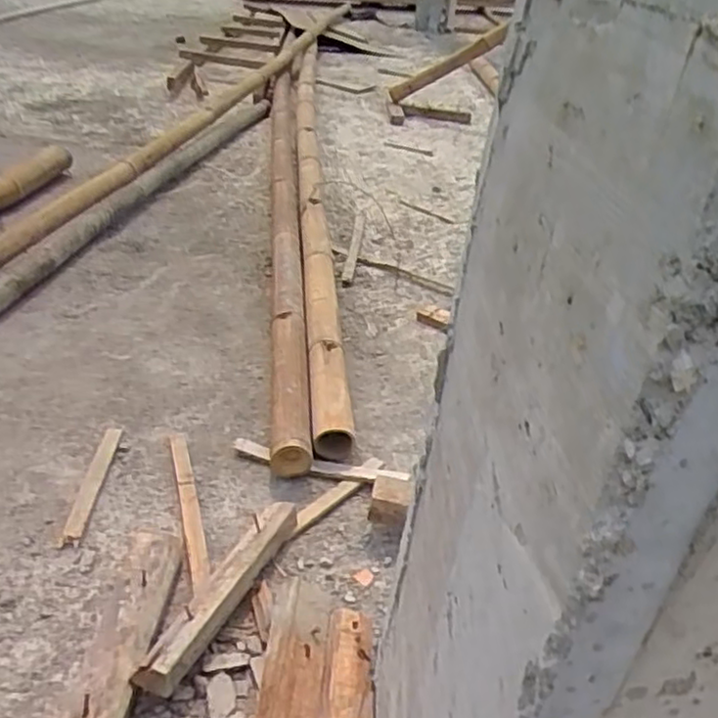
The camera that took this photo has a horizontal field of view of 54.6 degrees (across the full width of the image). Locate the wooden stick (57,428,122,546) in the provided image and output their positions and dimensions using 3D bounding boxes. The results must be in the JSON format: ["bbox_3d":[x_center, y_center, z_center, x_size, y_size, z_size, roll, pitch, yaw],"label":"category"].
[{"bbox_3d":[-0.370,0.171,0.971,0.028,0.014,0.218,4,32,-4],"label":"wooden stick"}]

